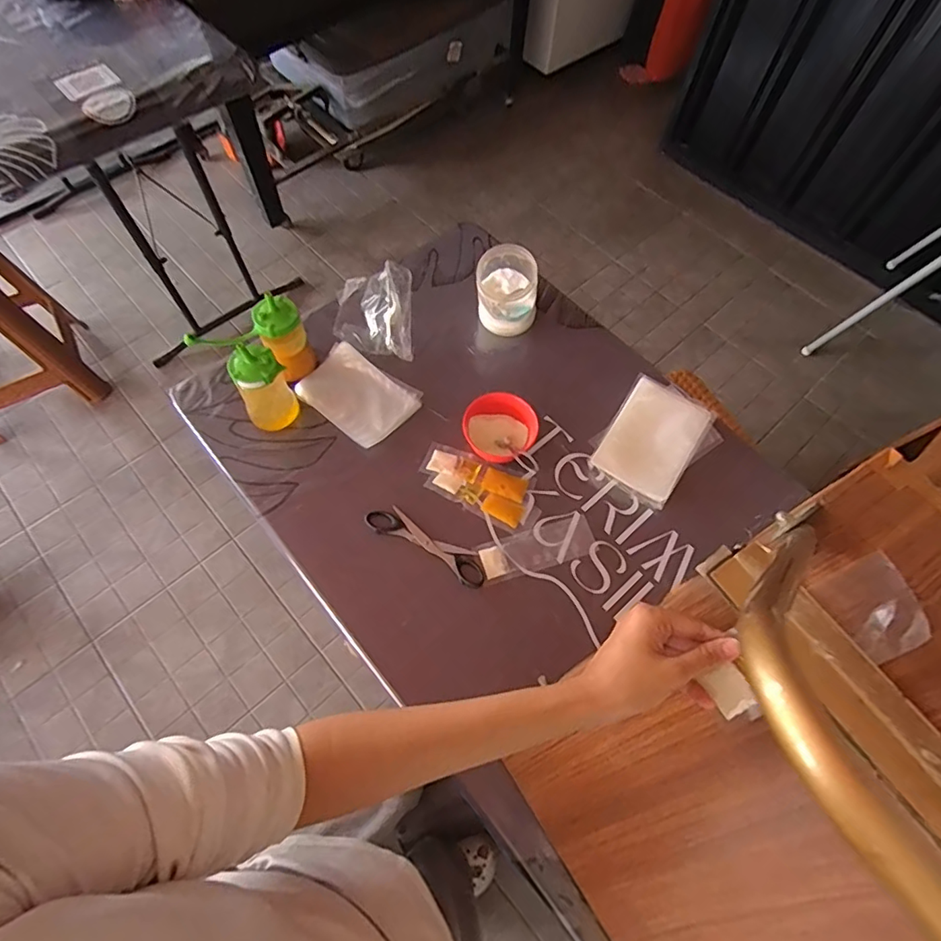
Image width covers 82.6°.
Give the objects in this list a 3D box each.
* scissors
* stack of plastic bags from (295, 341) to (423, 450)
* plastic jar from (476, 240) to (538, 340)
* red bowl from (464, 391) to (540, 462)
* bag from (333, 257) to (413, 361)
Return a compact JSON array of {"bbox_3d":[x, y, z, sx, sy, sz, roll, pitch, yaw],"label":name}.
[{"bbox_3d":[-0.056,0.095,0.697,0.171,0.008,0.041,29,66,11],"label":"scissors"},{"bbox_3d":[-0.165,-0.112,0.787,0.160,0.015,0.114,35,67,14],"label":"stack of plastic bags"},{"bbox_3d":[0.055,-0.273,0.822,0.088,0.113,0.082,1,63,-2],"label":"plastic jar"},{"bbox_3d":[0.041,-0.063,0.750,0.096,0.060,0.089,1,63,-2],"label":"red bowl"},{"bbox_3d":[-0.152,-0.256,0.851,0.115,0.027,0.168,-1,64,-3],"label":"bag"}]

